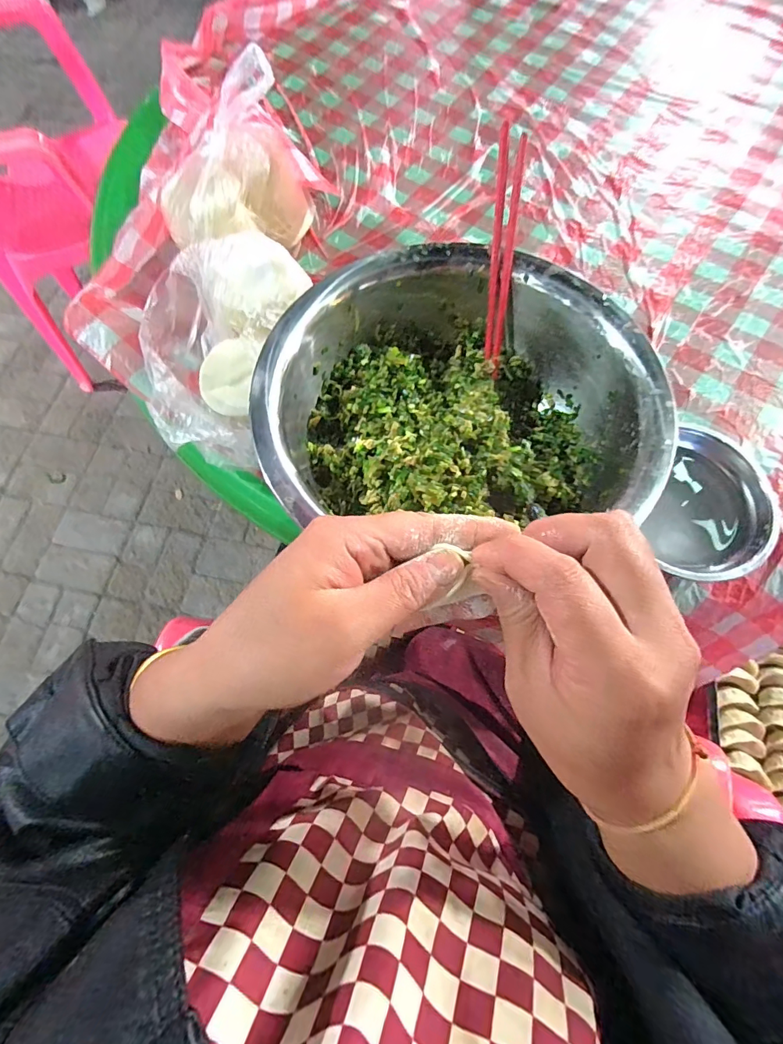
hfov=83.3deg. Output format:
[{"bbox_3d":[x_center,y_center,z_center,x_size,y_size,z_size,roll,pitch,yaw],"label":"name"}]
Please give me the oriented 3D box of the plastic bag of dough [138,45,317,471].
[{"bbox_3d":[-0.149,-0.224,0.425,0.135,0.160,0.346,-3,69,-2],"label":"plastic bag of dough"}]

